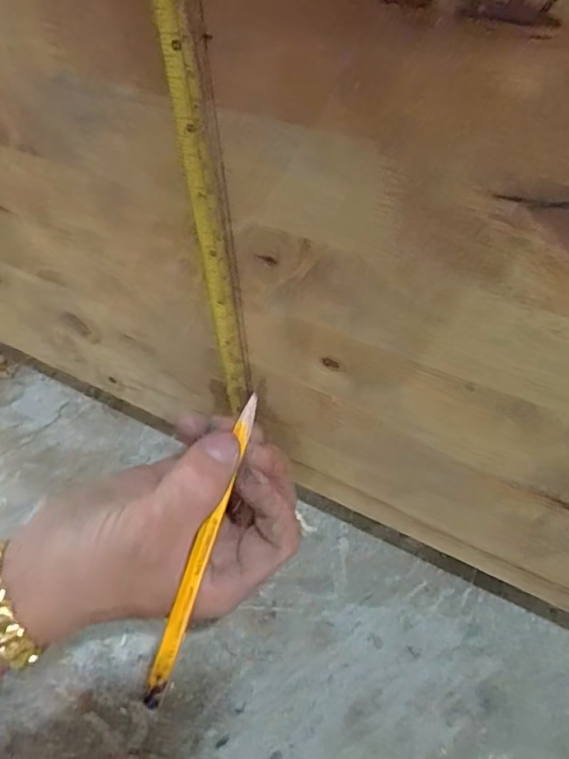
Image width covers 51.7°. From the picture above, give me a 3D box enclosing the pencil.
[{"bbox_3d":[-0.032,0.065,0.240,0.007,0.005,0.126,13,72,14],"label":"pencil"}]

